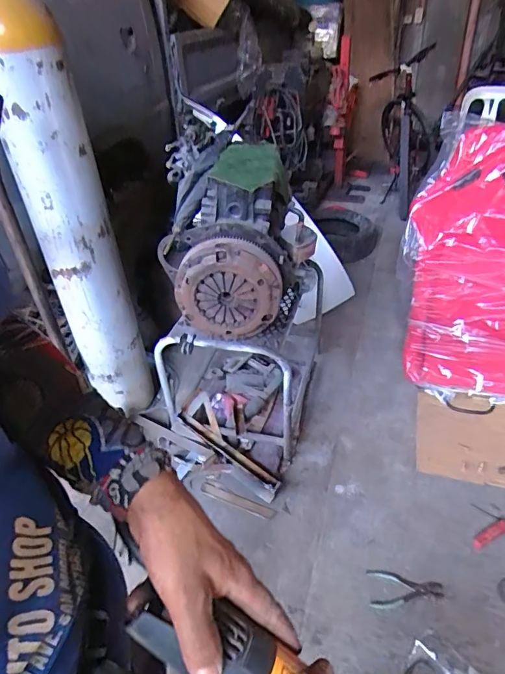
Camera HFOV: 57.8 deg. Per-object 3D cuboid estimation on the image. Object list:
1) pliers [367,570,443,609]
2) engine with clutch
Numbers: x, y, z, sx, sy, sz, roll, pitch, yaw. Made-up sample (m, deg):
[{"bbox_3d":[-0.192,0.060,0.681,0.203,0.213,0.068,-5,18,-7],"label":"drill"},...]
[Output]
[{"bbox_3d":[0.420,0.690,1.255,0.197,0.020,0.107,0,37,4],"label":"pliers"},{"bbox_3d":[-0.047,-0.295,1.418,0.425,0.453,0.532,-4,35,-1],"label":"engine with clutch"}]

